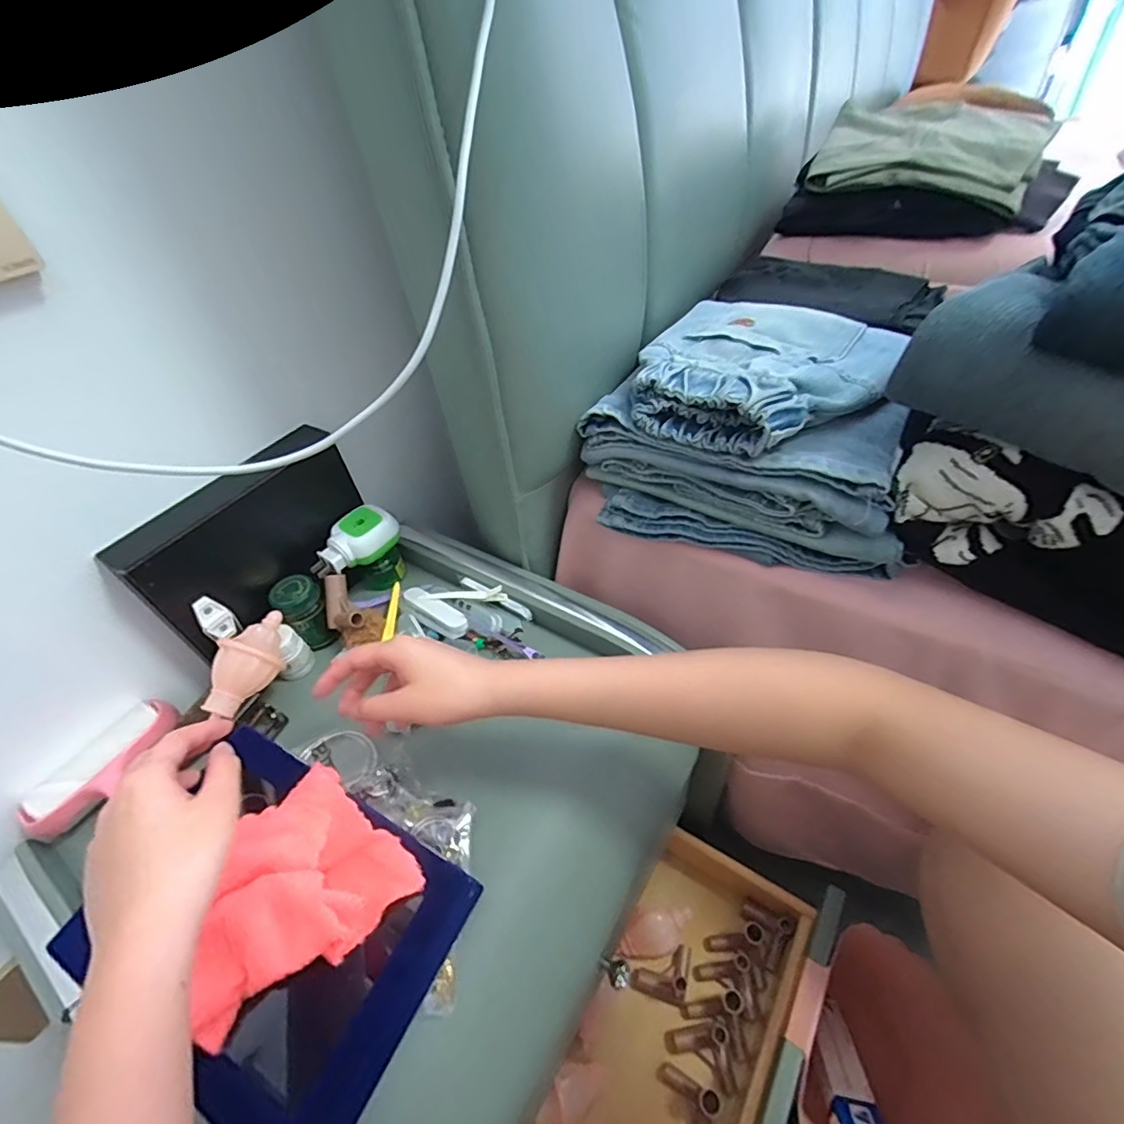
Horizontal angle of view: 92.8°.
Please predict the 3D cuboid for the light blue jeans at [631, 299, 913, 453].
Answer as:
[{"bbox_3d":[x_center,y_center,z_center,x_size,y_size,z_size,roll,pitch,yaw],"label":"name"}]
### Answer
[{"bbox_3d":[0.169,-0.181,0.458,0.188,0.039,0.249,20,52,25],"label":"light blue jeans"}]

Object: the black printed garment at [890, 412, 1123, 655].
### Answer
[{"bbox_3d":[0.315,-0.007,0.335,0.226,0.096,0.042,38,60,21],"label":"black printed garment"}]

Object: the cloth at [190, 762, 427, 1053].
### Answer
[{"bbox_3d":[-0.162,0.197,0.313,0.095,0.032,0.124,30,56,31],"label":"cloth"}]

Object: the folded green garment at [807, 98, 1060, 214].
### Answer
[{"bbox_3d":[0.423,-0.479,0.624,0.222,0.059,0.202,17,50,23],"label":"folded green garment"}]

